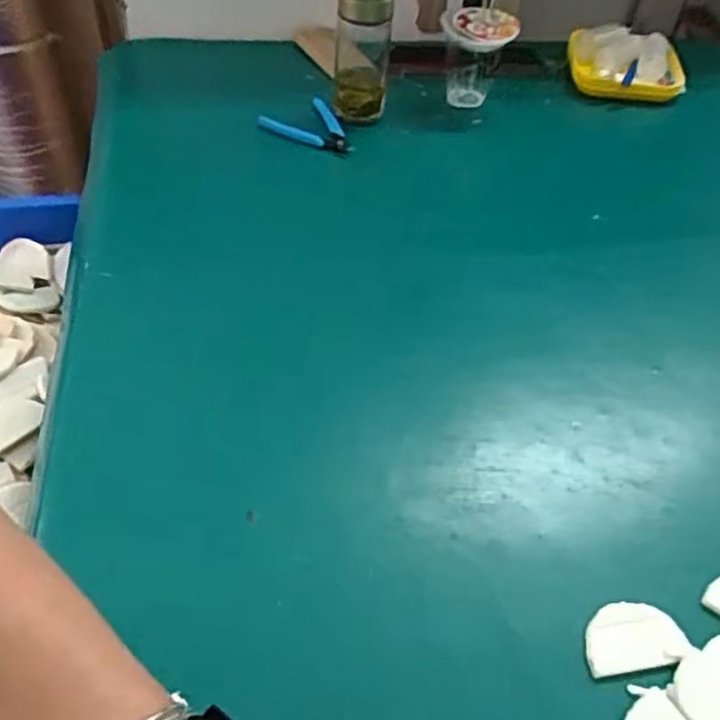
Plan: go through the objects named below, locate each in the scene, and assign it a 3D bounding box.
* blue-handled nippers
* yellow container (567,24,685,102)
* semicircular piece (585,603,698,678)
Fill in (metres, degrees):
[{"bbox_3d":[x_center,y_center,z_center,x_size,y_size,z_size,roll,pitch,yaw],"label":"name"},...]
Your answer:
[{"bbox_3d":[-0.054,-0.294,0.872,0.124,0.017,0.079,21,50,16],"label":"blue-handled nippers"},{"bbox_3d":[0.377,-0.418,0.992,0.166,0.052,0.136,13,48,9],"label":"yellow container"},{"bbox_3d":[0.180,0.181,0.461,0.068,0.004,0.042,-6,48,-8],"label":"semicircular piece"}]

